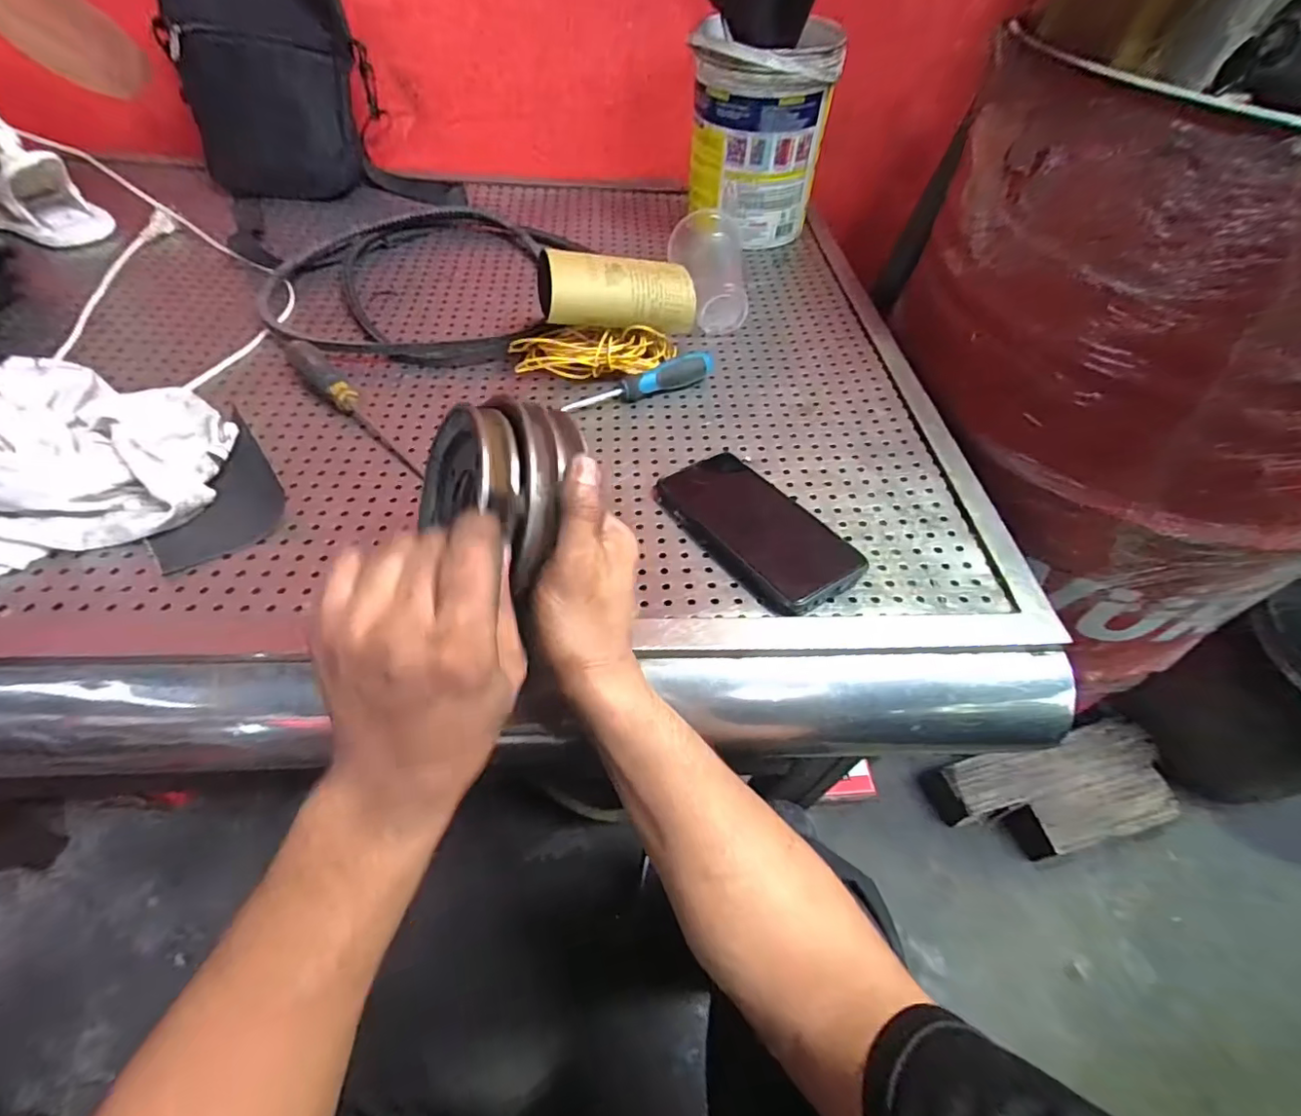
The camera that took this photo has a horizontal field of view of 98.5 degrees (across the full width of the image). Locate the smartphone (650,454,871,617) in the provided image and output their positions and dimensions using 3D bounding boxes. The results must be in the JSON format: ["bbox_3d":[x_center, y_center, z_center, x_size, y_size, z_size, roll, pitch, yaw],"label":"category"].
[{"bbox_3d":[0.080,-0.027,0.434,0.083,0.012,0.164,-26,52,-21],"label":"smartphone"}]

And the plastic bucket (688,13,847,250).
[{"bbox_3d":[0.129,-0.515,0.707,0.164,0.212,0.167,13,52,7],"label":"plastic bucket"}]

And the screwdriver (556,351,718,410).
[{"bbox_3d":[-0.007,-0.173,0.547,0.155,0.031,0.022,-14,54,-15],"label":"screwdriver"}]

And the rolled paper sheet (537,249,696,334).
[{"bbox_3d":[-0.035,-0.257,0.541,0.158,0.063,0.052,-14,54,-15],"label":"rolled paper sheet"}]

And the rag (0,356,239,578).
[{"bbox_3d":[-0.466,-0.081,0.420,0.243,0.039,0.225,-21,55,-19],"label":"rag"}]

